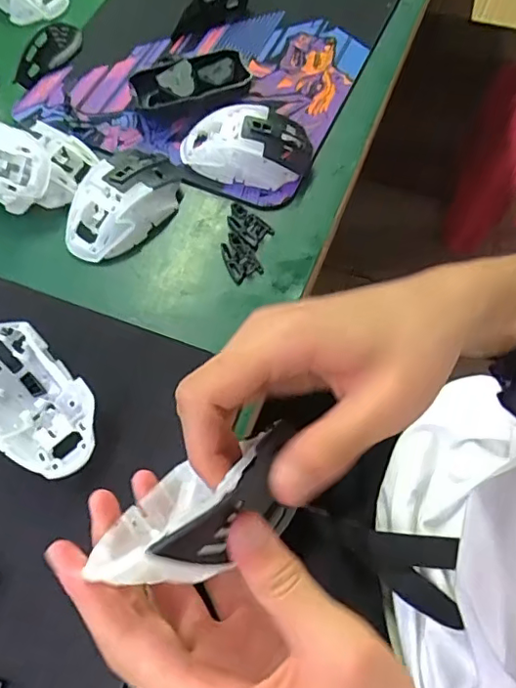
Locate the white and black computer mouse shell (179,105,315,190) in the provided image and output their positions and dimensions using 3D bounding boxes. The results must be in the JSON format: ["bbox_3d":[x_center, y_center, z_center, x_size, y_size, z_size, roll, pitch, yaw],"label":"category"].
[{"bbox_3d":[-0.011,-0.176,0.494,0.113,0.039,0.062,3,63,4],"label":"white and black computer mouse shell"}]

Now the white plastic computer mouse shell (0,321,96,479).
[{"bbox_3d":[-0.158,0.042,0.388,0.111,0.042,0.067,40,71,20],"label":"white plastic computer mouse shell"}]

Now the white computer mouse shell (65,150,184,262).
[{"bbox_3d":[-0.116,-0.123,0.472,0.061,0.035,0.114,35,70,18],"label":"white computer mouse shell"}]

